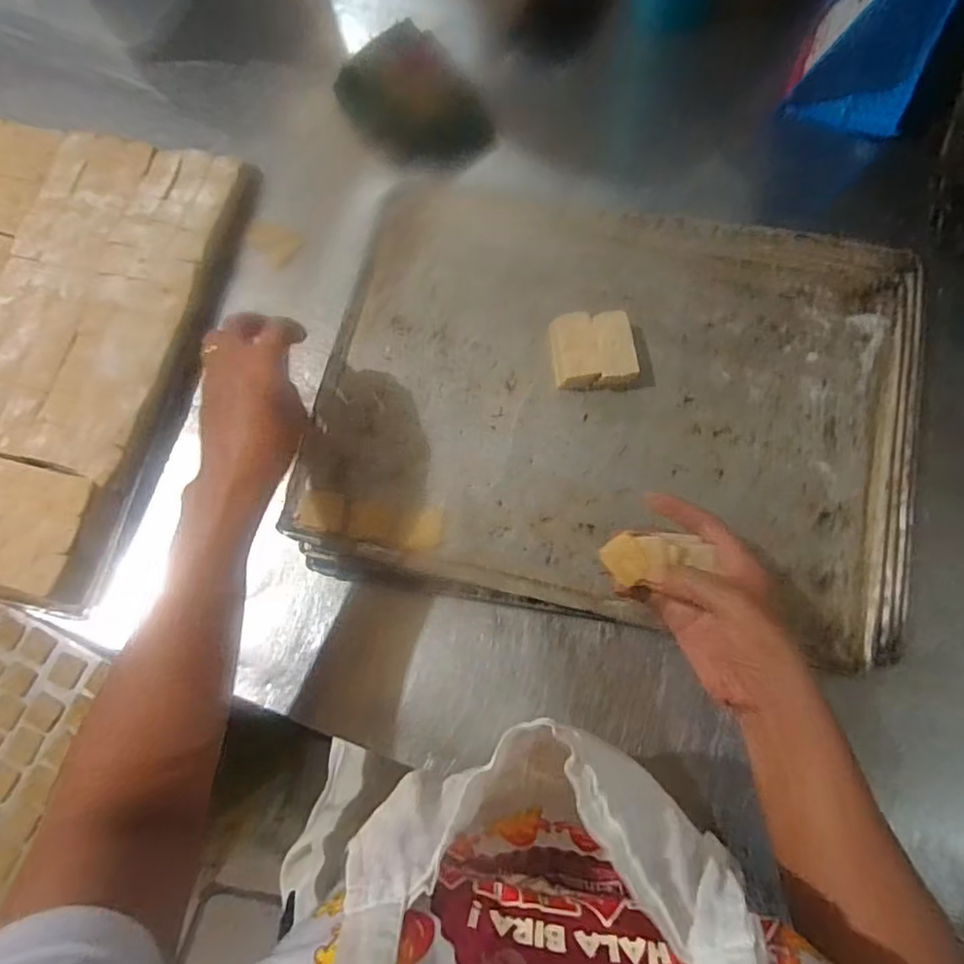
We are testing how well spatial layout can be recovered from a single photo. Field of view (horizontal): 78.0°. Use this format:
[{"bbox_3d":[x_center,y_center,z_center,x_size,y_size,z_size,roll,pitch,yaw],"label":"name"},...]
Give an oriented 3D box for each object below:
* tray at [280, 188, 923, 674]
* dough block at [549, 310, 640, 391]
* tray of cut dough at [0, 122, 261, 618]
[{"bbox_3d":[0.106,-0.068,0.492,0.469,0.041,0.350,11,78,4],"label":"tray"},{"bbox_3d":[0.091,-0.107,0.490,0.064,0.026,0.063,-7,75,1],"label":"dough block"},{"bbox_3d":[-0.428,-0.129,0.543,0.332,0.036,0.441,10,76,6],"label":"tray of cut dough"}]

